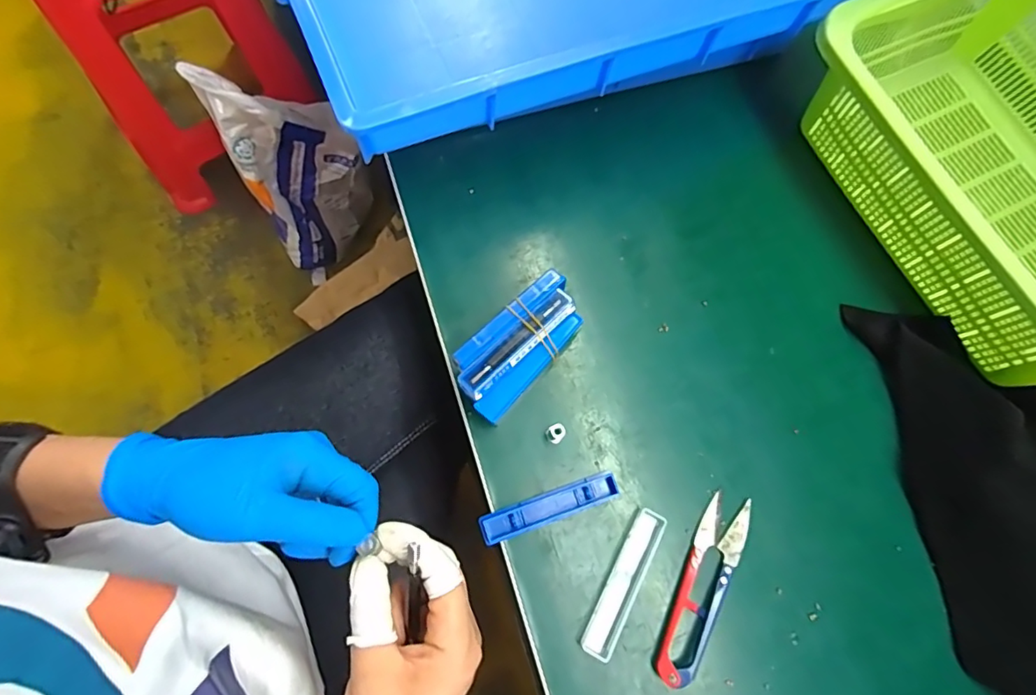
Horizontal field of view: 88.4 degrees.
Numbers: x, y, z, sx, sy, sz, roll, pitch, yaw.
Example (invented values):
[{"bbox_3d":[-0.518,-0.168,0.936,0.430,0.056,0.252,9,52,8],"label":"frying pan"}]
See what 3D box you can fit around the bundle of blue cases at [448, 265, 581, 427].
[{"bbox_3d":[0.002,0.000,0.356,0.046,0.043,0.097,43,75,8],"label":"bundle of blue cases"}]

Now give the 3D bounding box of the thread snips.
[{"bbox_3d":[0.116,0.149,0.333,0.029,0.014,0.118,29,74,4],"label":"thread snips"}]

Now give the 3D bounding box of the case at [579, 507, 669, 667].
[{"bbox_3d":[0.066,0.146,0.332,0.019,0.010,0.093,28,74,4],"label":"case"}]

